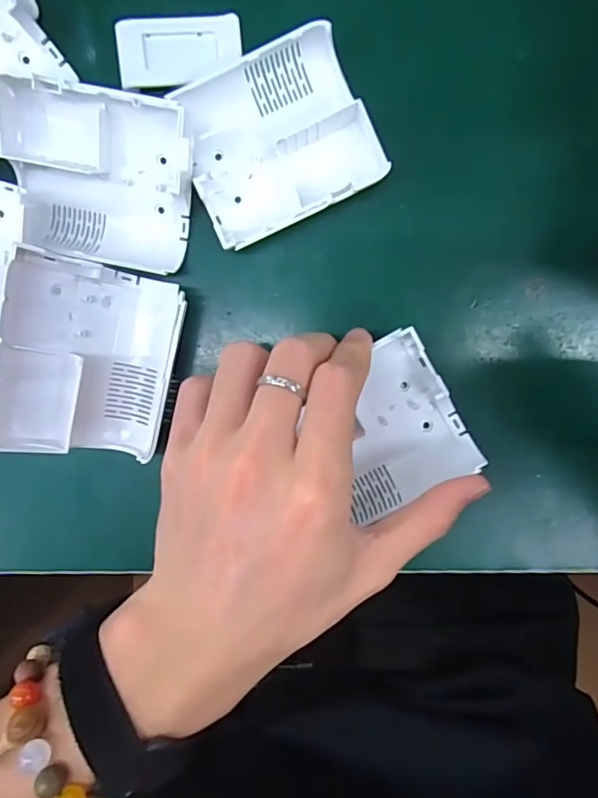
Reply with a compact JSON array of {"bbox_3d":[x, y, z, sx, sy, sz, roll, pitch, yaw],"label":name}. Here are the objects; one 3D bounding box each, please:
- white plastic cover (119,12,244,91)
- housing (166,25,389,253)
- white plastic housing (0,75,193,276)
[{"bbox_3d":[-0.053,-0.155,0.231,0.053,0.004,0.030,0,95,2],"label":"white plastic cover"},{"bbox_3d":[-0.010,-0.112,0.227,0.078,0.020,0.069,-25,94,4],"label":"housing"},{"bbox_3d":[-0.088,-0.094,0.225,0.077,0.029,0.066,9,96,1],"label":"white plastic housing"}]

